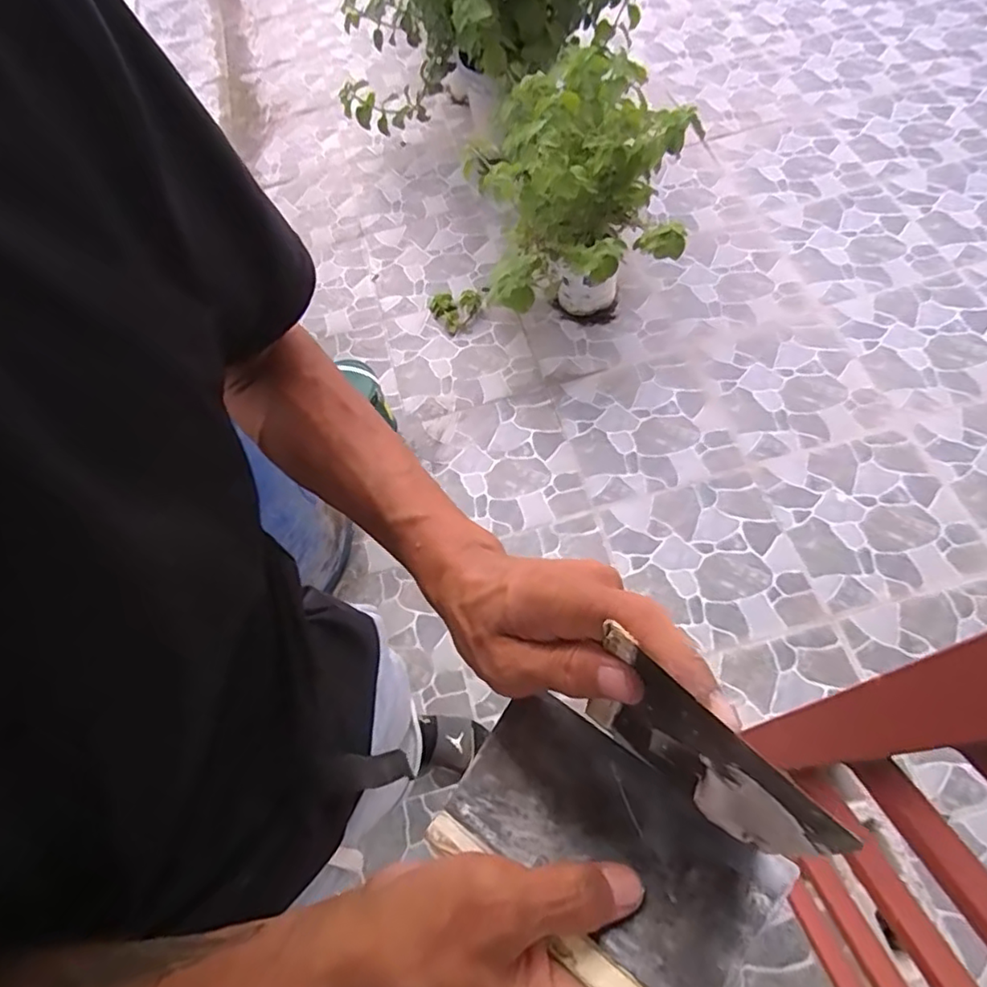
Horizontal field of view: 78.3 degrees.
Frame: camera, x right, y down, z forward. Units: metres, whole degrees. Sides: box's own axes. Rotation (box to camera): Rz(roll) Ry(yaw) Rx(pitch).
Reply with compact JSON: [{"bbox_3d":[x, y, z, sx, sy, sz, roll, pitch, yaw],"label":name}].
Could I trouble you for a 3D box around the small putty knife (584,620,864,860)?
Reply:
[{"bbox_3d":[0.073,0.101,0.232,0.011,0.119,0.093,-39,67,-15],"label":"small putty knife"}]

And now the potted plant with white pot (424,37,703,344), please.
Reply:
[{"bbox_3d":[0.163,-0.711,1.489,0.595,0.595,0.491,15,67,14],"label":"potted plant with white pot"}]

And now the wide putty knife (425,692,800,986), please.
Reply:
[{"bbox_3d":[0.046,0.151,0.261,0.129,0.008,0.087,29,45,28],"label":"wide putty knife"}]

